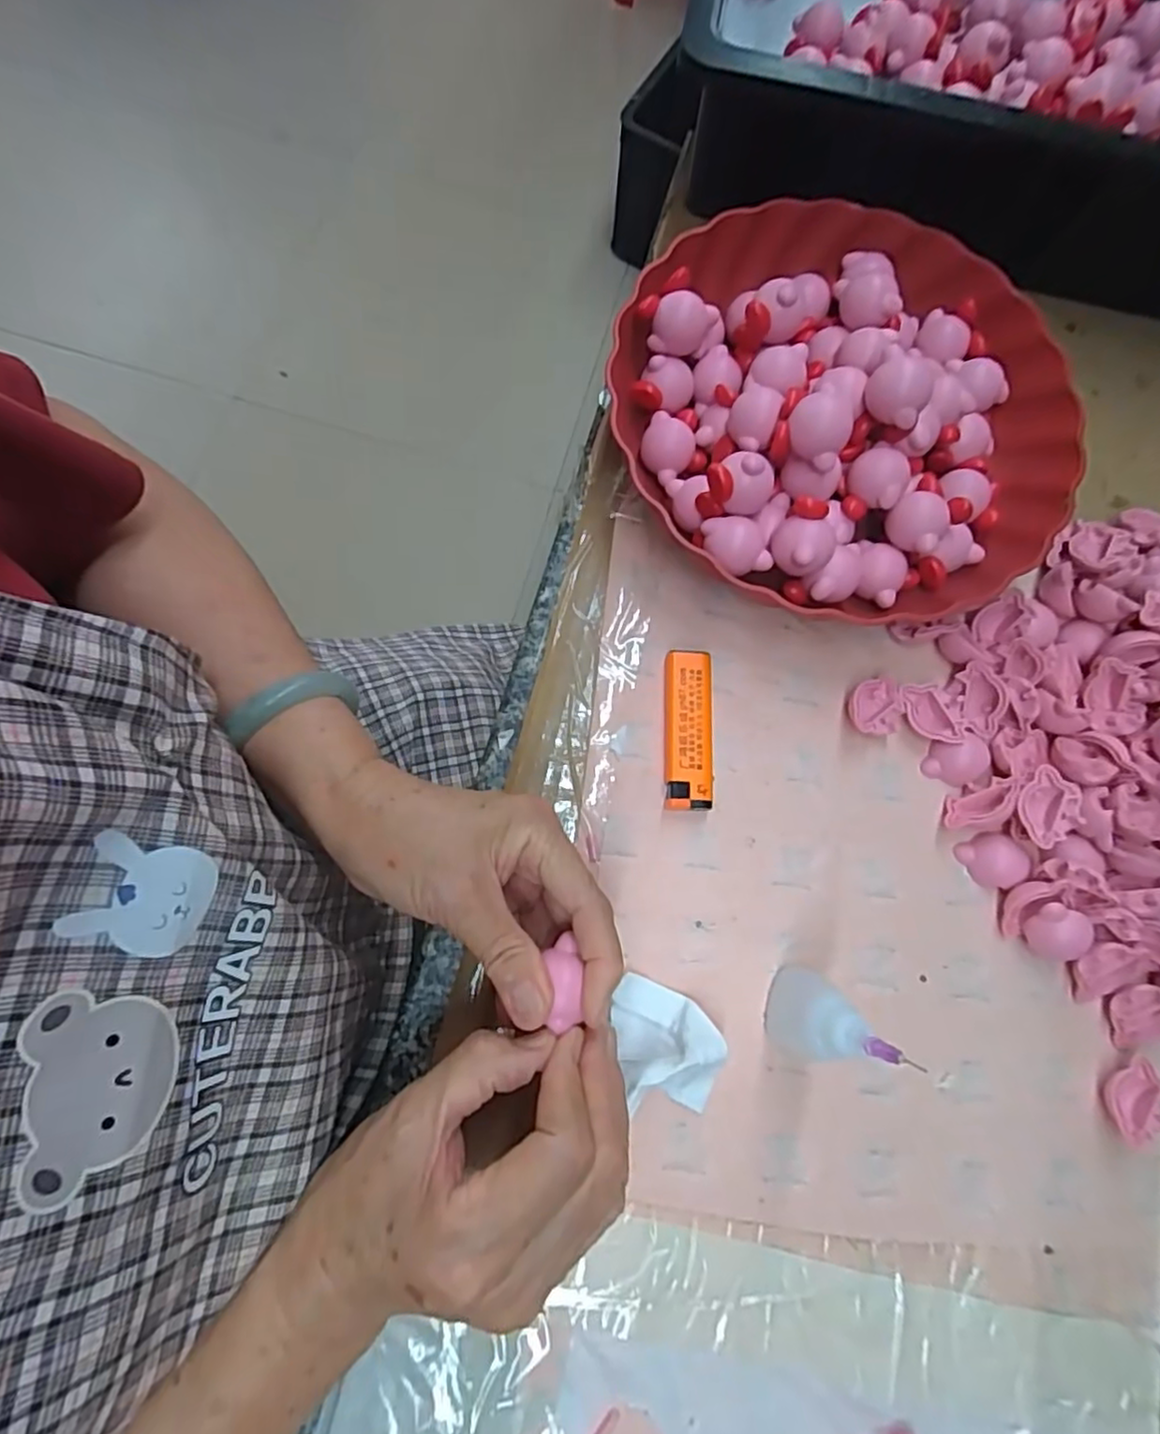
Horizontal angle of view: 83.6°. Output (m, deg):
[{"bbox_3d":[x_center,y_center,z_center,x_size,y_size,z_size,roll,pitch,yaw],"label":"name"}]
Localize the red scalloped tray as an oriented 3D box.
[{"bbox_3d":[0.145,-0.167,0.350,0.241,0.067,0.243,-26,79,-10],"label":"red scalloped tray"}]

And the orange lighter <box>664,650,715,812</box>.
[{"bbox_3d":[0.054,0.007,0.331,0.024,0.014,0.080,2,76,-3],"label":"orange lighter"}]

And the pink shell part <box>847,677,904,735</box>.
[{"bbox_3d":[0.154,-0.004,0.341,0.027,0.013,0.028,-3,77,-5],"label":"pink shell part"}]

